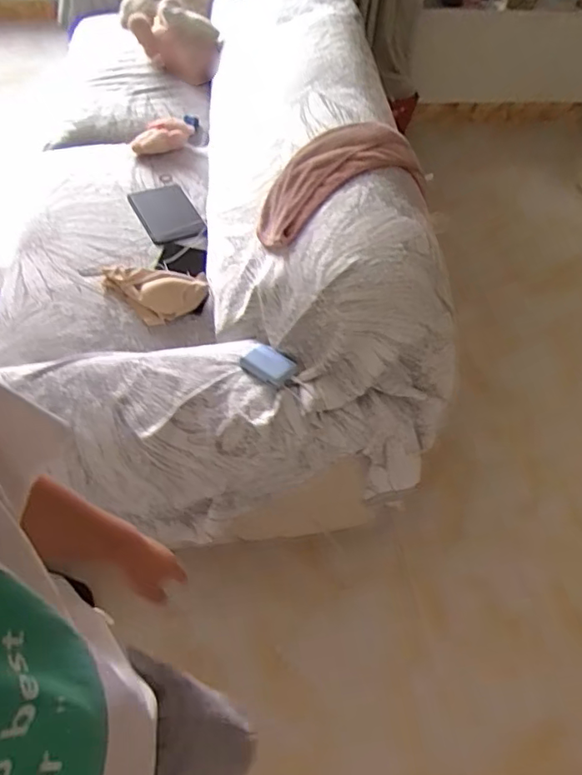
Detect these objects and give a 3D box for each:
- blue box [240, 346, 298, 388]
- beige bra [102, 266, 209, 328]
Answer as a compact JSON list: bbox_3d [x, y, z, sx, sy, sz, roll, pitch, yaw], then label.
[{"bbox_3d":[-0.043,-0.050,1.206,0.114,0.021,0.077,35,59,19],"label":"blue box"},{"bbox_3d":[-0.351,-0.271,1.493,0.203,0.041,0.239,-31,62,-24],"label":"beige bra"}]

